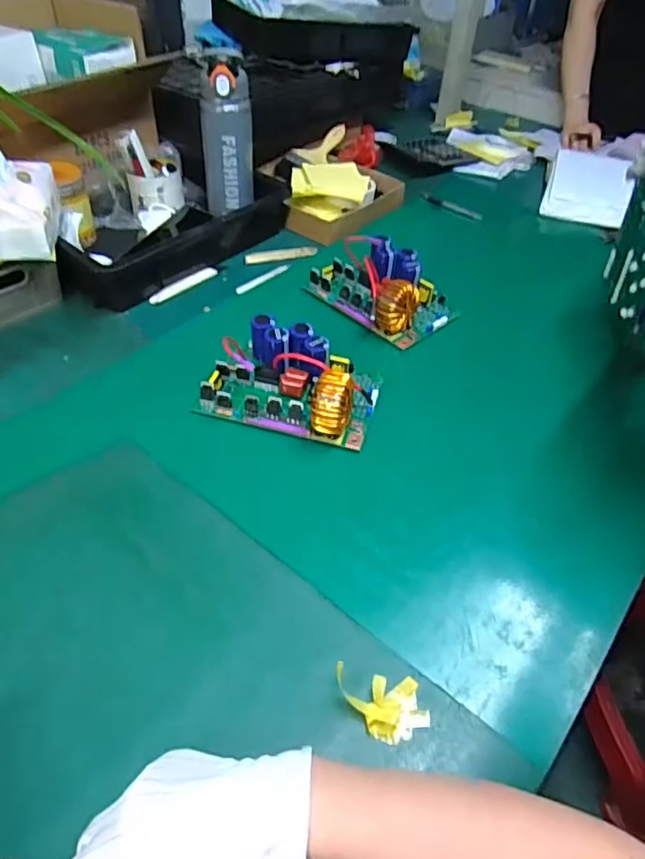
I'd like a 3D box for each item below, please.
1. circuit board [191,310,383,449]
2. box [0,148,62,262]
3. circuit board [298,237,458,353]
[{"bbox_3d":[-0.033,-0.058,0.640,0.184,0.058,0.127,14,47,9],"label":"circuit board"},{"bbox_3d":[-0.379,-0.283,0.678,0.097,0.103,0.135,-7,47,-10],"label":"box"},{"bbox_3d":[0.085,-0.202,0.784,0.131,0.061,0.188,-33,56,-30],"label":"circuit board"}]

